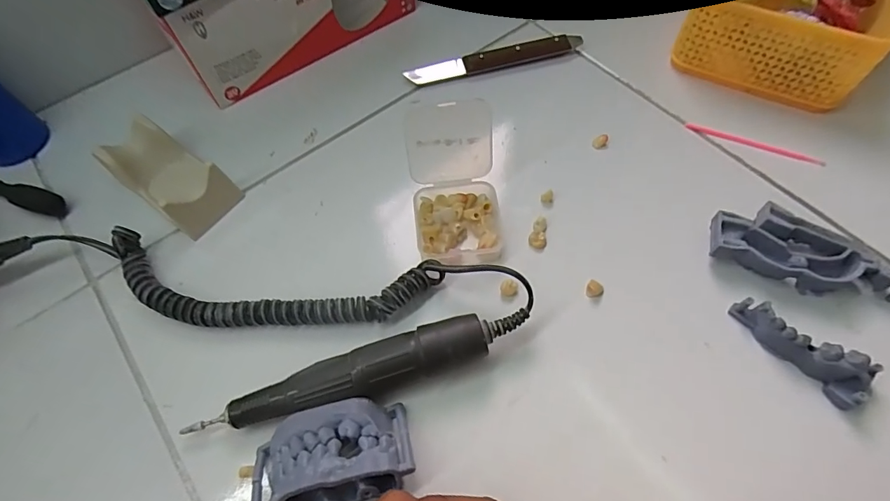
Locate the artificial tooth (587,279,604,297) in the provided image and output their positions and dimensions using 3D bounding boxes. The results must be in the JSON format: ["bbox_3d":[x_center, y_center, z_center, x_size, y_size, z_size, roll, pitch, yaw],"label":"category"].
[{"bbox_3d":[0.093,0.024,0.285,0.010,0.007,0.011,-1,62,2],"label":"artificial tooth"}]

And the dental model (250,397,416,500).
[{"bbox_3d":[-0.058,0.105,0.233,0.081,0.032,0.049,-12,62,-4],"label":"dental model"}]

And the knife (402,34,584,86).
[{"bbox_3d":[0.043,-0.161,0.383,0.150,0.018,0.013,-12,62,-4],"label":"knife"}]

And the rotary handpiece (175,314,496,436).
[{"bbox_3d":[-0.055,0.070,0.252,0.164,0.028,0.024,-15,62,-6],"label":"rotary handpiece"}]

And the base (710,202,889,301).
[{"bbox_3d":[0.220,0.001,0.281,0.109,0.024,0.046,19,64,12],"label":"base"}]

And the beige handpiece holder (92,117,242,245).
[{"bbox_3d":[-0.192,-0.052,0.319,0.082,0.031,0.045,32,68,18],"label":"beige handpiece holder"}]

